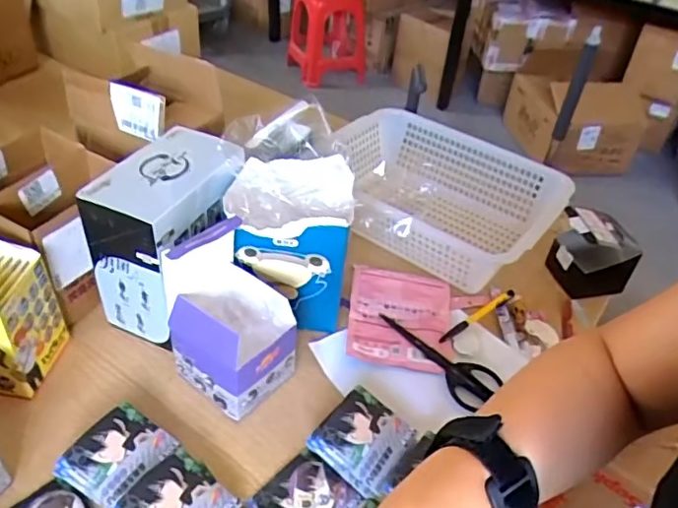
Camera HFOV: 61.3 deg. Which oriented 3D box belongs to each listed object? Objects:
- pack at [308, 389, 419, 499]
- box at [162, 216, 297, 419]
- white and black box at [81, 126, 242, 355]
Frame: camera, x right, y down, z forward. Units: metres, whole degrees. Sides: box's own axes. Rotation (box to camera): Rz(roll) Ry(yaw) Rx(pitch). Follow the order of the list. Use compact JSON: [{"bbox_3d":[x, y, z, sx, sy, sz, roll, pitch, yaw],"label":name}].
[{"bbox_3d":[0.027,0.191,0.591,0.085,0.023,0.087,40,50,14],"label":"pack"},{"bbox_3d":[-0.116,0.064,0.609,0.121,0.185,0.100,32,46,27],"label":"box"},{"bbox_3d":[-0.195,-0.020,0.682,0.108,0.205,0.169,20,42,16],"label":"white and black box"}]

